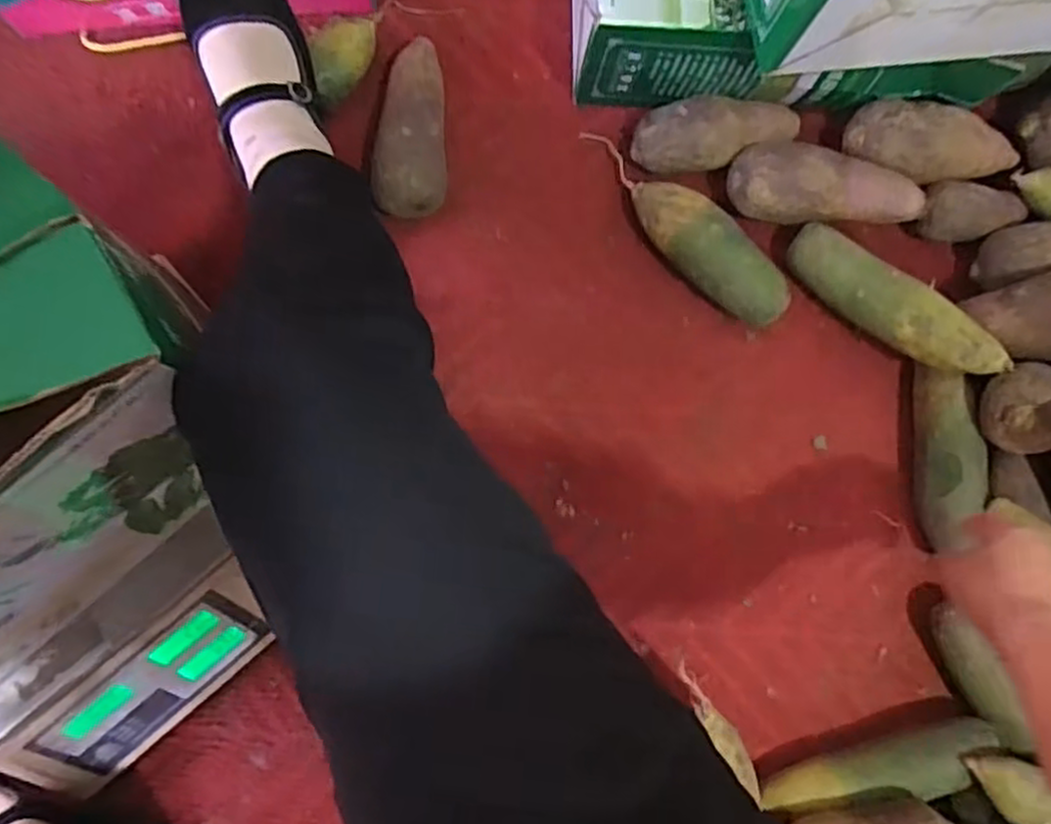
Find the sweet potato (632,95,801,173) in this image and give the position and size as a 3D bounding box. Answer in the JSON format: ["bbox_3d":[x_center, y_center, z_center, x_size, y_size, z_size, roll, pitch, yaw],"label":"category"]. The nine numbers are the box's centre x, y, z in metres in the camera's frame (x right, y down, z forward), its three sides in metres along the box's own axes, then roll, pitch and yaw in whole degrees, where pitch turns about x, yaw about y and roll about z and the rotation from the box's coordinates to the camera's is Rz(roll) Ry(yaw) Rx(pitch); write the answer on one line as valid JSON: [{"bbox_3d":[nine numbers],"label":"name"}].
[{"bbox_3d":[0.176,-0.251,0.668,0.153,0.056,0.060,-2,85,-2],"label":"sweet potato"}]

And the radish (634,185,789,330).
[{"bbox_3d":[0.165,-0.145,0.658,0.055,0.056,0.168,-43,87,-5],"label":"radish"}]

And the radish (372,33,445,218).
[{"bbox_3d":[-0.100,-0.256,0.654,0.063,0.058,0.160,4,84,-1],"label":"radish"}]

